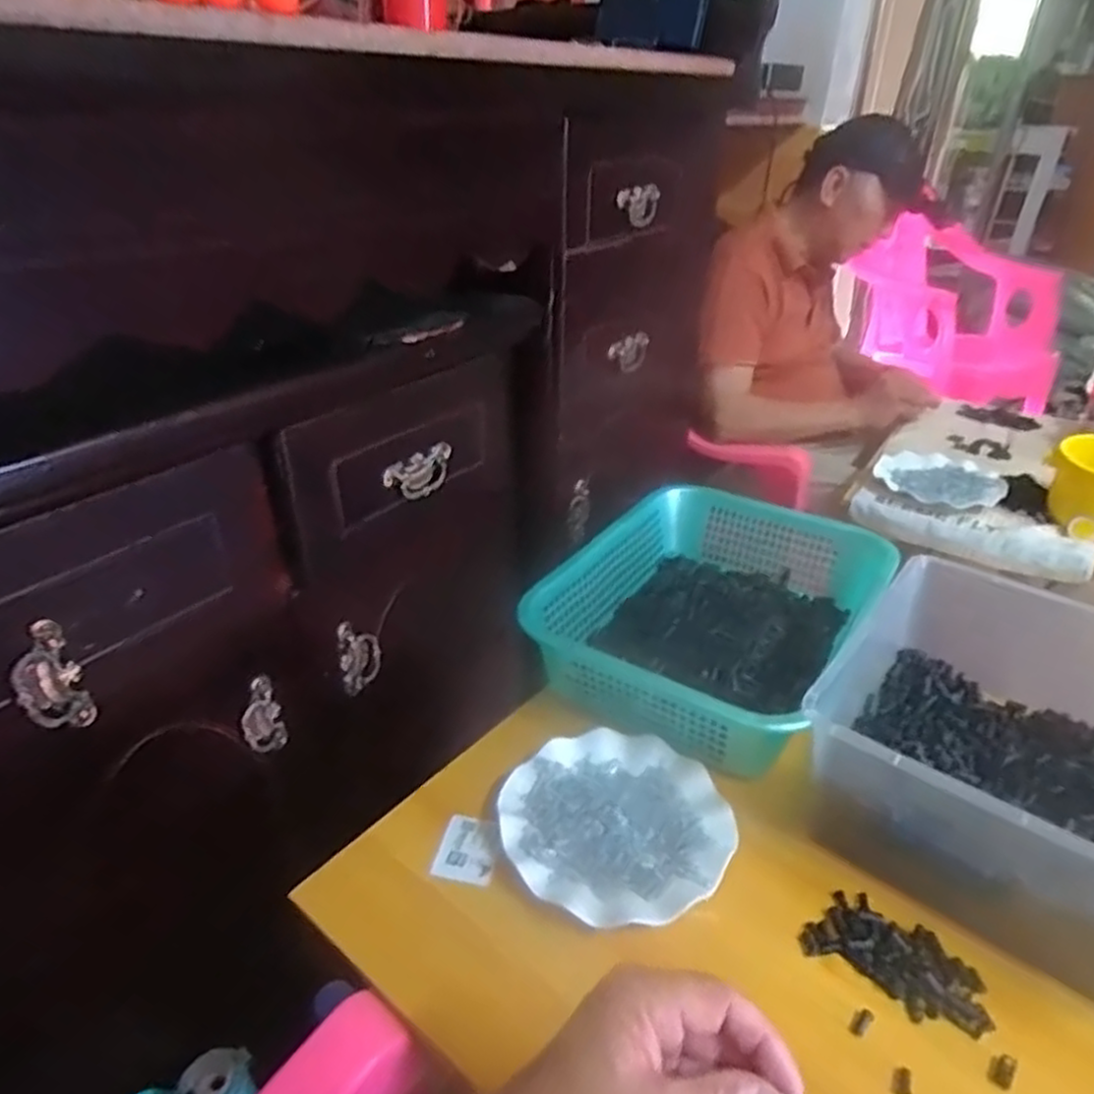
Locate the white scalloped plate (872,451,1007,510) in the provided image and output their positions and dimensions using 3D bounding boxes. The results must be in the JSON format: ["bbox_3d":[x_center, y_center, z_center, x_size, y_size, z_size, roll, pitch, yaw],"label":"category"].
[{"bbox_3d":[0.629,-0.109,1.164,0.181,0.021,0.182,19,36,27],"label":"white scalloped plate"}]

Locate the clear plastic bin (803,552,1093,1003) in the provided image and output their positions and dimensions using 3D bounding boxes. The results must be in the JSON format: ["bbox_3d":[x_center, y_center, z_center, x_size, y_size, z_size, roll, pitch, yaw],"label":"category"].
[{"bbox_3d":[0.405,0.165,0.598,0.287,0.141,0.326,24,38,33],"label":"clear plastic bin"}]

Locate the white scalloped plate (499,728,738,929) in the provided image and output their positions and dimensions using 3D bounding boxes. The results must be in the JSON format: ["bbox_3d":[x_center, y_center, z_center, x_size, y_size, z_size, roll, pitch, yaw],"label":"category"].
[{"bbox_3d":[0.056,0.230,0.612,0.181,0.023,0.180,1,31,0],"label":"white scalloped plate"}]

